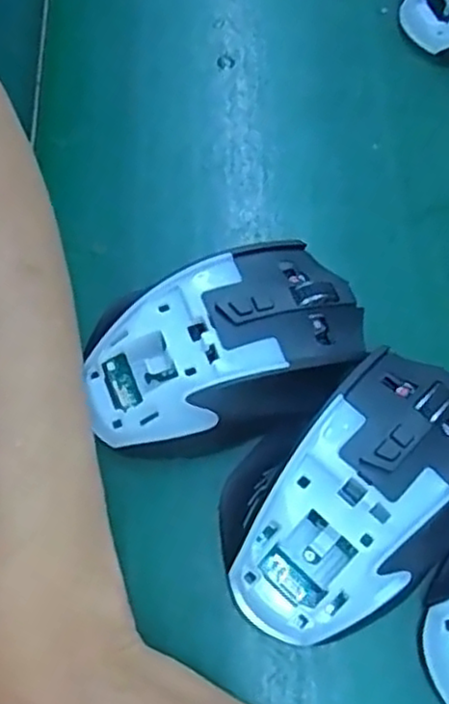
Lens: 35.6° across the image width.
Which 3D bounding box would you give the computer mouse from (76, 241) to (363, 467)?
[{"bbox_3d":[0.001,0.000,0.272,0.110,0.031,0.068,-25,70,-8],"label":"computer mouse"}]

